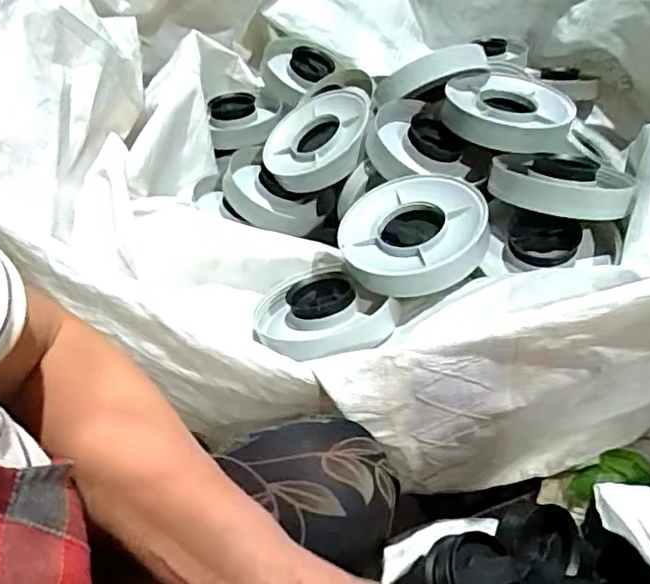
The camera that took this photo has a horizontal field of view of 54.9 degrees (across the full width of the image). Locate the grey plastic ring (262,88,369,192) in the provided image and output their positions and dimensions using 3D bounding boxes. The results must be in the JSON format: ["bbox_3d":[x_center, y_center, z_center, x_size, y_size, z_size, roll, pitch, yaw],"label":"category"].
[{"bbox_3d":[-0.008,-0.206,0.838,0.151,0.038,0.156,-15,53,22],"label":"grey plastic ring"}]

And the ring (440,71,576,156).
[{"bbox_3d":[0.221,-0.222,0.768,0.149,0.042,0.149,1,51,-1],"label":"ring"}]

